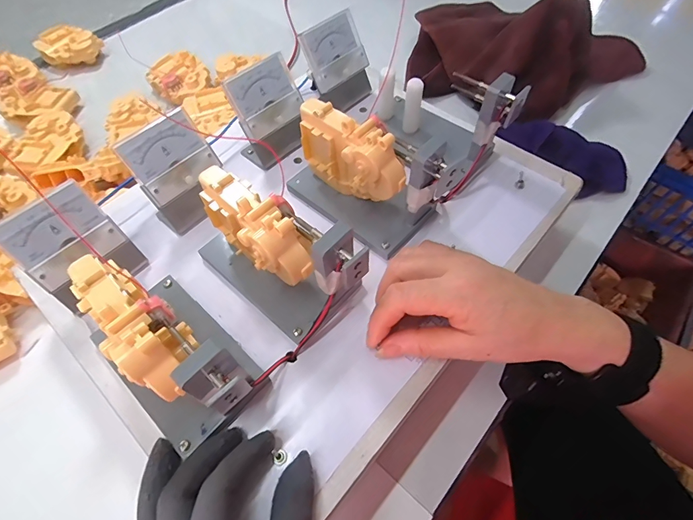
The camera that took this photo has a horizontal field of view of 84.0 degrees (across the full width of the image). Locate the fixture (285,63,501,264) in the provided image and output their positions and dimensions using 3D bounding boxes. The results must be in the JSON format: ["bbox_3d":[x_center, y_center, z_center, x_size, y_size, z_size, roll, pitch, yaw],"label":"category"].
[{"bbox_3d":[0.046,-0.102,0.337,0.134,0.073,0.167,38,67,22],"label":"fixture"}]

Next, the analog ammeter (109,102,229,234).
[{"bbox_3d":[-0.140,-0.072,0.323,0.041,0.076,0.067,36,67,22],"label":"analog ammeter"}]

